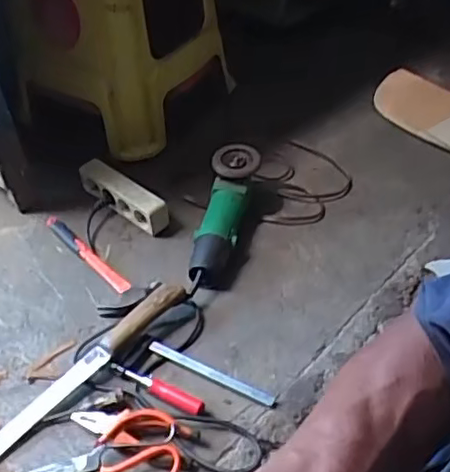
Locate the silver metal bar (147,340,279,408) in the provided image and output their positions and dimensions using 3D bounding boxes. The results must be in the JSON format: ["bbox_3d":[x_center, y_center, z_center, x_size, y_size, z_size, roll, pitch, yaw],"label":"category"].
[{"bbox_3d":[-0.020,0.189,0.849,0.190,0.010,0.016,19,47,19],"label":"silver metal bar"}]

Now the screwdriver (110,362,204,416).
[{"bbox_3d":[-0.093,0.201,0.825,0.140,0.019,0.021,19,47,20],"label":"screwdriver"}]

